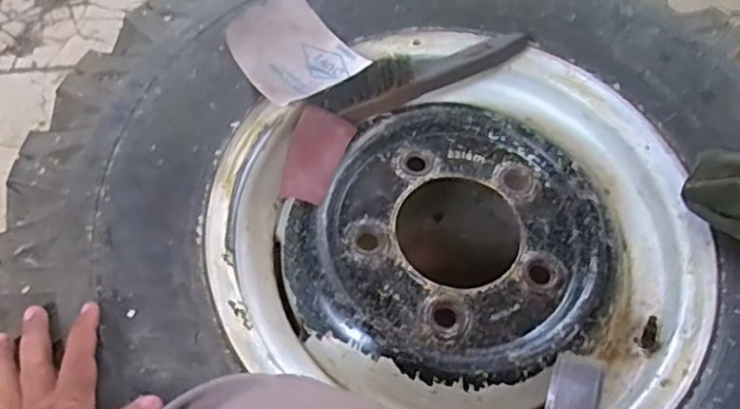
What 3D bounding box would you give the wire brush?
[{"bbox_3d":[0.047,-0.130,0.638,0.236,0.040,0.034,-20,63,-14],"label":"wire brush"}]

